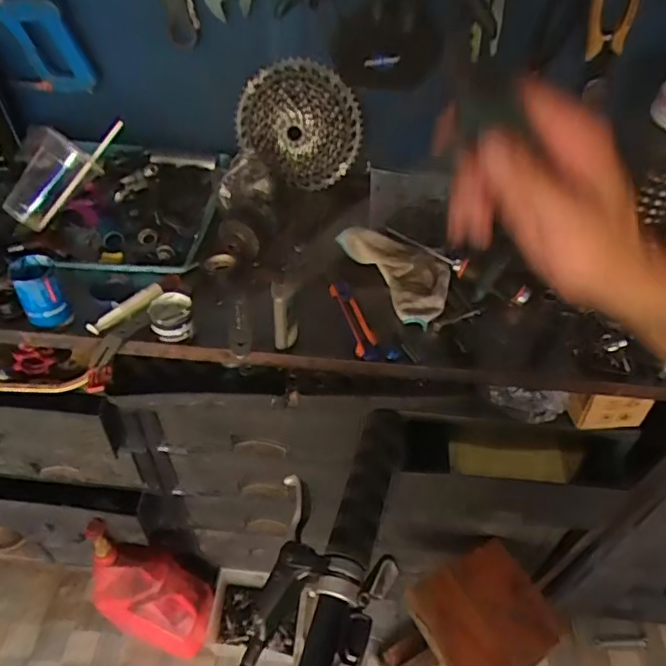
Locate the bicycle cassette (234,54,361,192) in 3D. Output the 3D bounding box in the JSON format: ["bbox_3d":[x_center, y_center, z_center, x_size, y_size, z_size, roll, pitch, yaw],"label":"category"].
[{"bbox_3d":[-0.050,-0.301,0.872,0.184,0.171,0.050,2,48,-1],"label":"bicycle cassette"}]

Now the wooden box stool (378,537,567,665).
[{"bbox_3d":[0.256,0.619,1.162,0.225,0.419,0.196,-19,52,-19],"label":"wooden box stool"}]

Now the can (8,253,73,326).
[{"bbox_3d":[-0.356,-0.047,0.721,0.049,0.079,0.053,2,48,-2],"label":"can"}]

